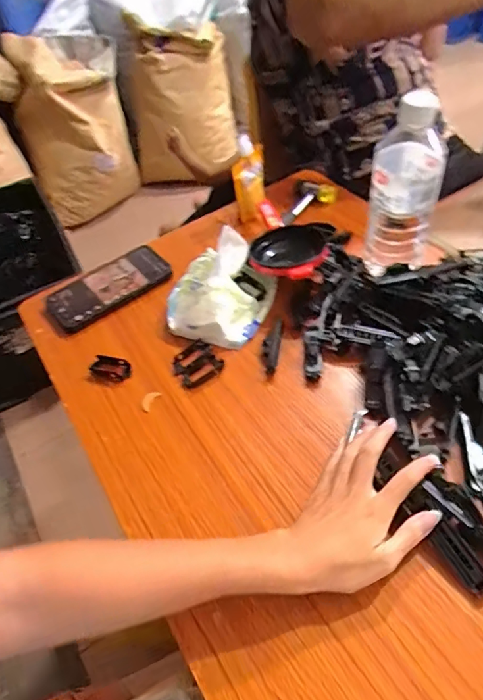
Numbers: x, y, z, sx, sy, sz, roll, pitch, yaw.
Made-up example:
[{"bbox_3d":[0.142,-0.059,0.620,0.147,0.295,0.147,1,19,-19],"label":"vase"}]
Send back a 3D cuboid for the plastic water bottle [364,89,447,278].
[{"bbox_3d":[0.174,-0.167,0.528,0.069,0.195,0.065,8,51,15],"label":"plastic water bottle"}]

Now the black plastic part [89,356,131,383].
[{"bbox_3d":[-0.149,0.020,0.561,0.046,0.010,0.025,12,52,20],"label":"black plastic part"}]

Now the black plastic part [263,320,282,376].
[{"bbox_3d":[0.033,-0.003,0.550,0.018,0.006,0.075,0,49,10],"label":"black plastic part"}]

